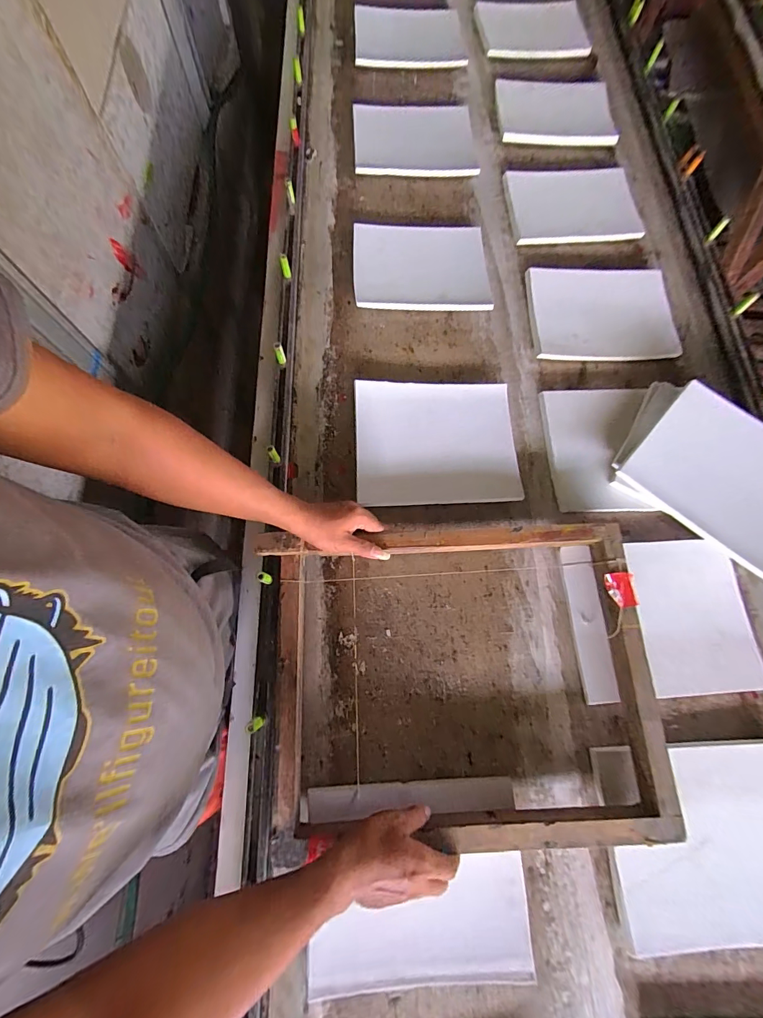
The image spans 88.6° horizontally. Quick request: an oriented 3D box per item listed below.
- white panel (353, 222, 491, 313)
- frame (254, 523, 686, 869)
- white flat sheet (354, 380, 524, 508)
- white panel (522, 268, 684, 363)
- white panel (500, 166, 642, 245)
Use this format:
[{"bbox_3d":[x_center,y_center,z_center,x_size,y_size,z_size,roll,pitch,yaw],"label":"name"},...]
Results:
[{"bbox_3d":[0.077,-0.489,0.786,0.262,0.018,0.206,-2,74,1],"label":"white panel"},{"bbox_3d":[0.098,0.221,0.536,0.521,0.067,0.397,-2,74,1],"label":"frame"},{"bbox_3d":[0.089,-0.120,0.674,0.264,0.021,0.228,-2,74,1],"label":"white flat sheet"},{"bbox_3d":[0.420,-0.382,0.752,0.262,0.012,0.207,1,74,1],"label":"white panel"},{"bbox_3d":[0.407,-0.656,0.841,0.260,0.015,0.202,-5,74,0],"label":"white panel"}]

